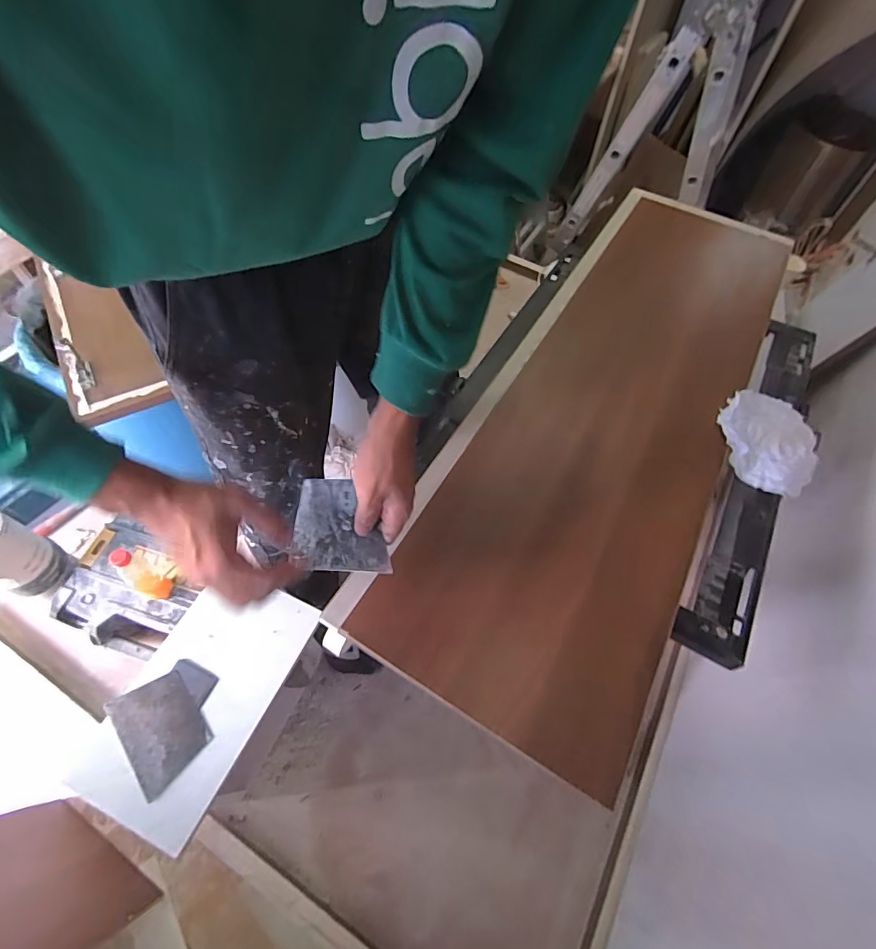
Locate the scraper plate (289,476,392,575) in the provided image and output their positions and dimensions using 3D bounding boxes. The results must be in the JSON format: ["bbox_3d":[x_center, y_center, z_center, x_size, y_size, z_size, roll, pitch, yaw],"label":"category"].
[{"bbox_3d":[-0.100,0.051,0.485,0.107,0.007,0.097,-1,73,15],"label":"scraper plate"}]

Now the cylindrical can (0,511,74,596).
[{"bbox_3d":[-0.869,0.157,0.927,0.134,0.191,0.124,19,59,9],"label":"cylindrical can"}]

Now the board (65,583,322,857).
[{"bbox_3d":[-0.349,0.318,0.687,0.195,0.018,0.329,22,57,8],"label":"board"}]

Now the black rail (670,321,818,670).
[{"bbox_3d":[0.471,-0.023,0.675,0.106,0.045,0.629,27,60,13],"label":"black rail"}]

